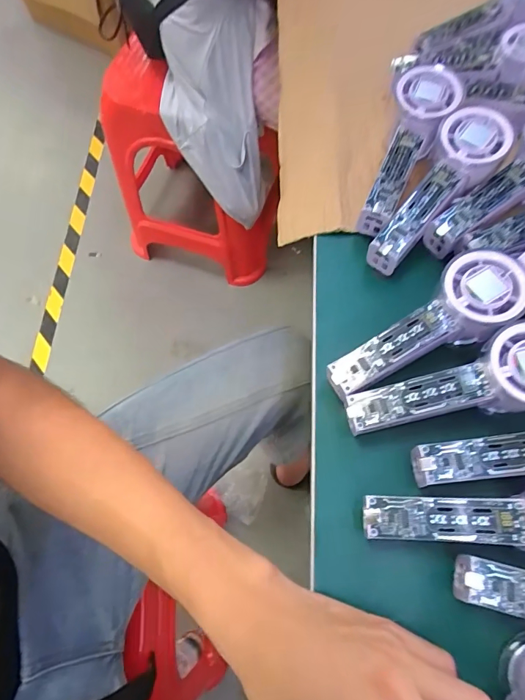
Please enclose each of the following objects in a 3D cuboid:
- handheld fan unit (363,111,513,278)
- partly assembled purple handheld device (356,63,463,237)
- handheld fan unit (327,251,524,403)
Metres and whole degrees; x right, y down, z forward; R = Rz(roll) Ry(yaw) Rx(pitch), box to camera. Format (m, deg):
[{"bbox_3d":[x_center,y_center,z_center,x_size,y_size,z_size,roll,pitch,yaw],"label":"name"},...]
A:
[{"bbox_3d":[0.141,-0.130,0.350,0.049,0.025,0.151,39,91,15],"label":"handheld fan unit"},{"bbox_3d":[0.119,-0.170,0.361,0.051,0.027,0.149,22,85,9],"label":"partly assembled purple handheld device"},{"bbox_3d":[0.115,-0.014,0.307,0.150,0.028,0.051,-31,70,3],"label":"handheld fan unit"}]

